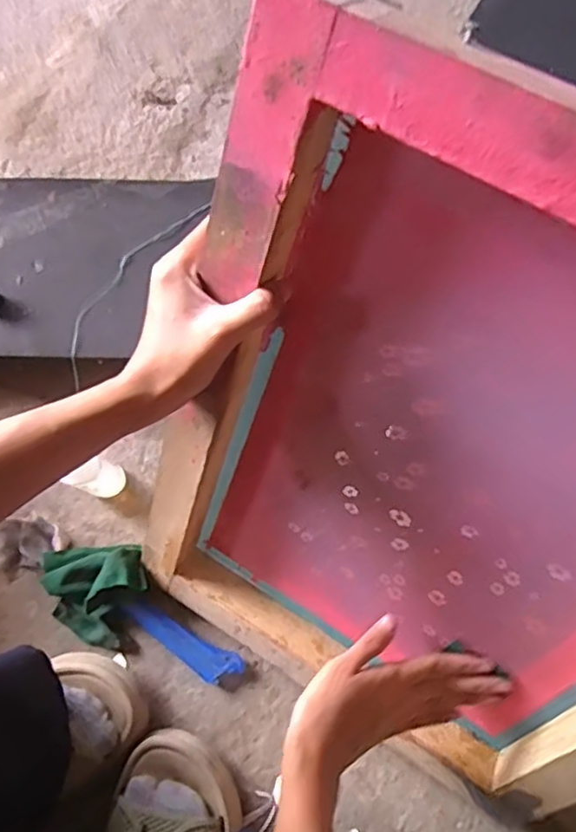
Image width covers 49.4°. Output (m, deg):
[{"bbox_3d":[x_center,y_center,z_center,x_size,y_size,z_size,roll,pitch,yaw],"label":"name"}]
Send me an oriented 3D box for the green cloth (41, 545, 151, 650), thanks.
[{"bbox_3d":[-0.175,0.160,0.557,0.097,0.045,0.086,-1,71,0],"label":"green cloth"}]

